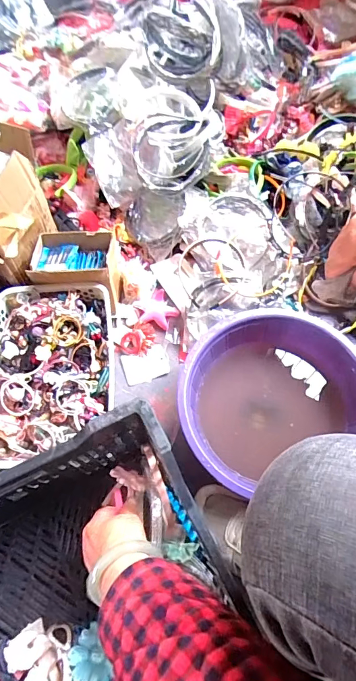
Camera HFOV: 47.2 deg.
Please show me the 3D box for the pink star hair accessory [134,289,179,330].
[{"bbox_3d":[-0.042,-0.055,0.758,0.066,0.023,0.071,-36,70,-15],"label":"pink star hair accessory"}]

